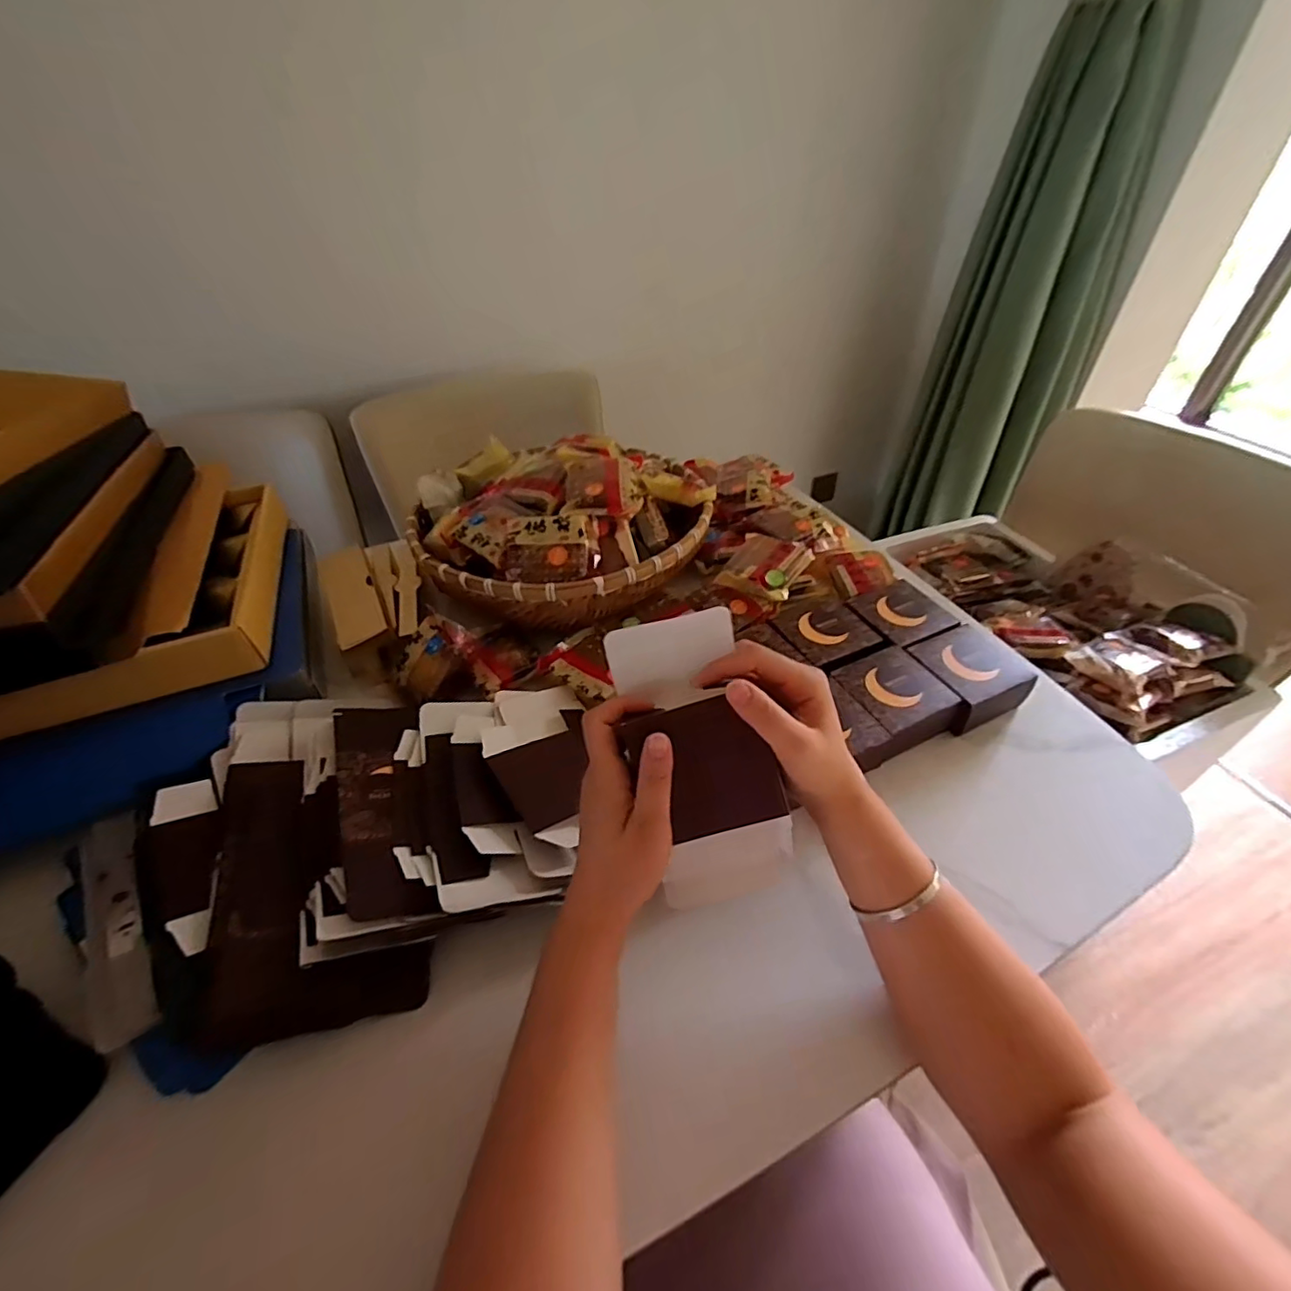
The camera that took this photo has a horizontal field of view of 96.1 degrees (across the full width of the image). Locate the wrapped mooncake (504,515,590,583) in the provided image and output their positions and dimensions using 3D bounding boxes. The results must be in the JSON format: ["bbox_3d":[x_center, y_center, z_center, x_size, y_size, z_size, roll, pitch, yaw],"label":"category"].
[{"bbox_3d":[-0.100,-0.098,0.608,0.092,0.028,0.071,-4,81,1],"label":"wrapped mooncake"}]

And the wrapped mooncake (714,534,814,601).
[{"bbox_3d":[0.141,-0.094,0.678,0.084,0.023,0.099,20,47,23],"label":"wrapped mooncake"}]

